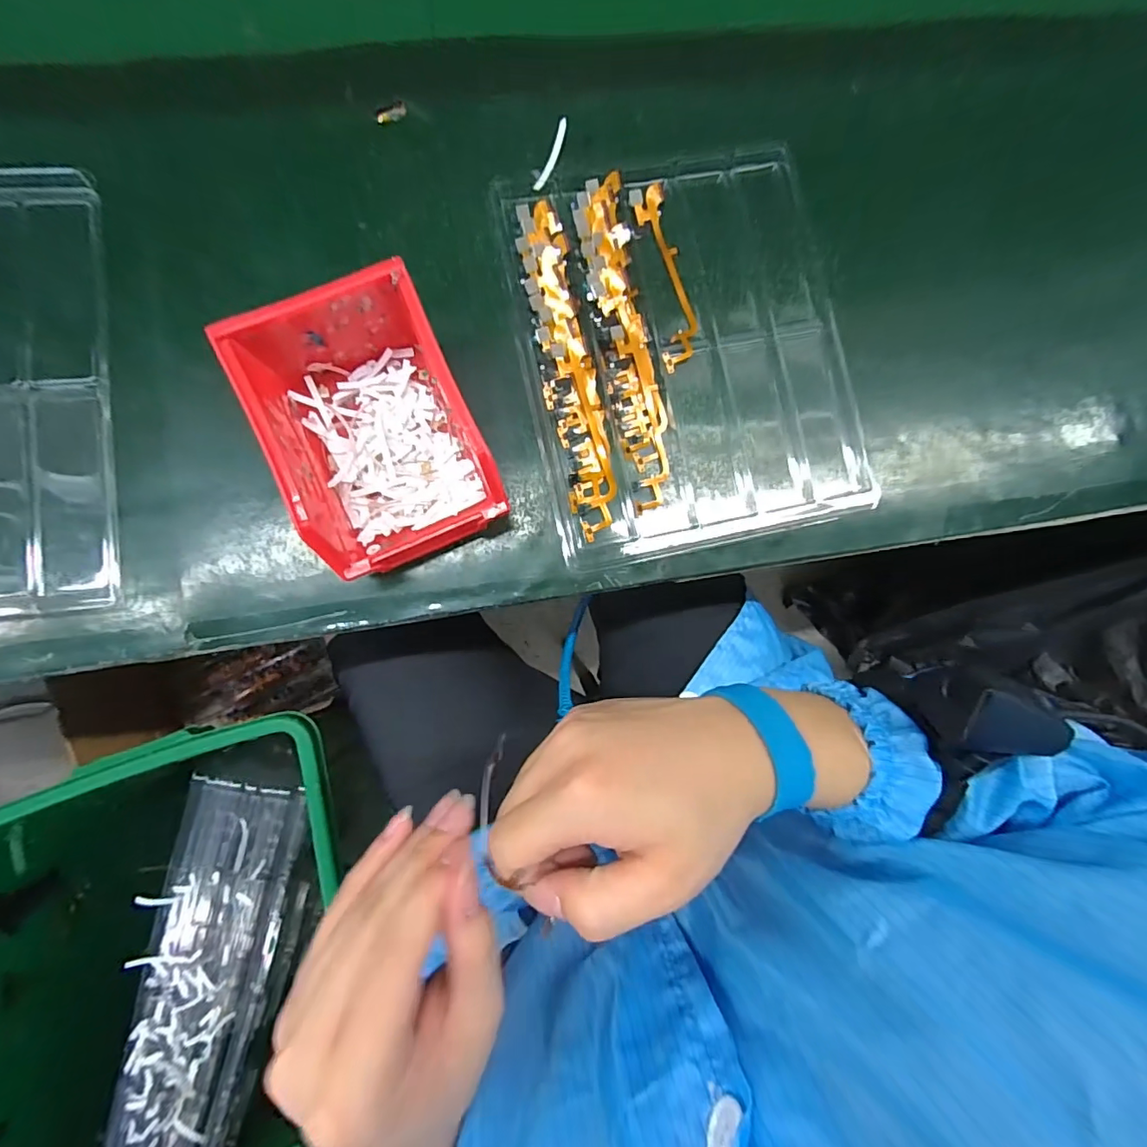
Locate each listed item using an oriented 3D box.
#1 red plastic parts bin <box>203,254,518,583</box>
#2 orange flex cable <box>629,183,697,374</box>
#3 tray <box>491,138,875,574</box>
[{"bbox_3d":[-0.115,-0.082,0.299,0.102,0.076,0.146,-24,85,-8],"label":"red plastic parts bin"},{"bbox_3d":[0.065,-0.206,0.357,0.028,0.009,0.131,-11,84,-7],"label":"orange flex cable"},{"bbox_3d":[0.079,-0.154,0.358,0.220,0.019,0.265,-10,84,-7],"label":"tray"}]

